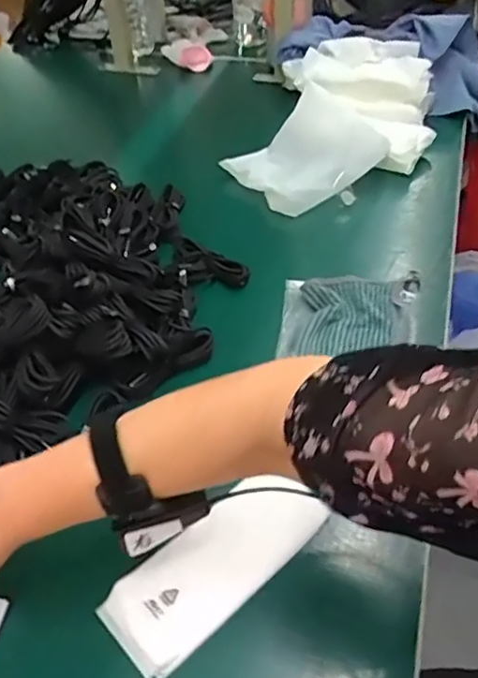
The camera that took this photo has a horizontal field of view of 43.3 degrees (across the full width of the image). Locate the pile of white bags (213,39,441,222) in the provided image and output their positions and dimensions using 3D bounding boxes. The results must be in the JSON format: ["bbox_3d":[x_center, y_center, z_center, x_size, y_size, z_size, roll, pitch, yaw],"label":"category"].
[{"bbox_3d":[0.142,-0.333,0.899,0.266,0.135,0.362,26,52,27],"label":"pile of white bags"}]

